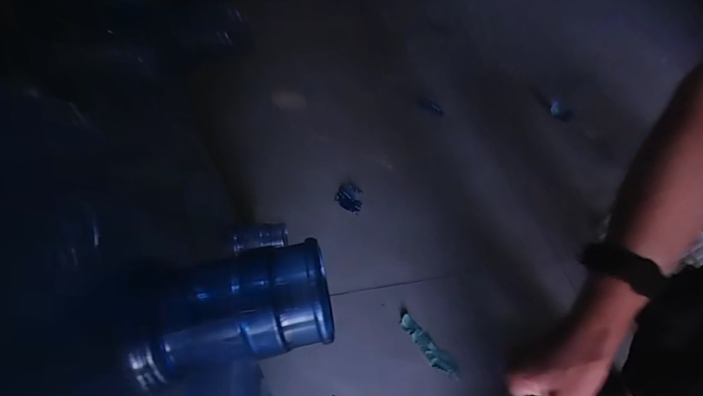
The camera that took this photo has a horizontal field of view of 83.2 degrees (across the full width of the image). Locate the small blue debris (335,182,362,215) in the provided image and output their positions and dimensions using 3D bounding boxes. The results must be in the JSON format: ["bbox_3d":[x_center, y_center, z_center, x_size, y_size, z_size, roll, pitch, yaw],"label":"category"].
[{"bbox_3d":[-0.005,-0.002,1.069,0.074,0.034,0.059,26,60,15],"label":"small blue debris"}]

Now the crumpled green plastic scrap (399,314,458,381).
[{"bbox_3d":[0.167,0.322,0.862,0.039,0.007,0.159,-37,65,-23],"label":"crumpled green plastic scrap"}]

